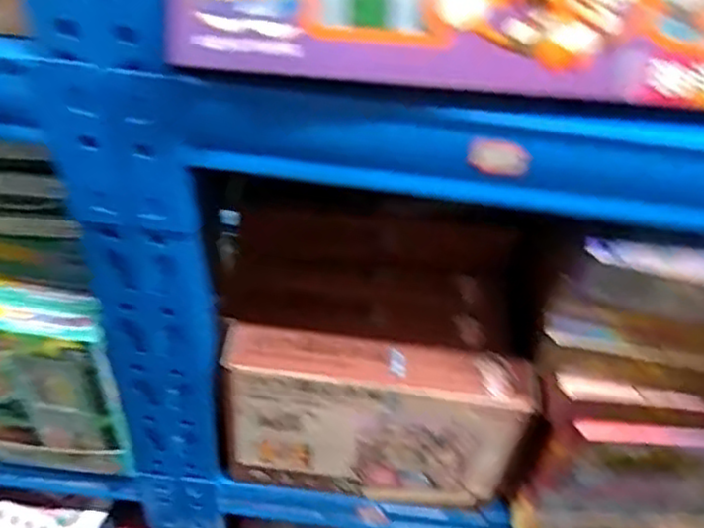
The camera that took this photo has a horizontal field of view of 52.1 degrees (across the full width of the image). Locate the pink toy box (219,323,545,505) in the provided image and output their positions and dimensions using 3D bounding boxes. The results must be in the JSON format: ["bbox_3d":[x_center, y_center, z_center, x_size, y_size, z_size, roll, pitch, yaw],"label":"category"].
[{"bbox_3d":[0.021,0.140,0.657,0.258,0.178,0.055,5,43,4],"label":"pink toy box"}]

